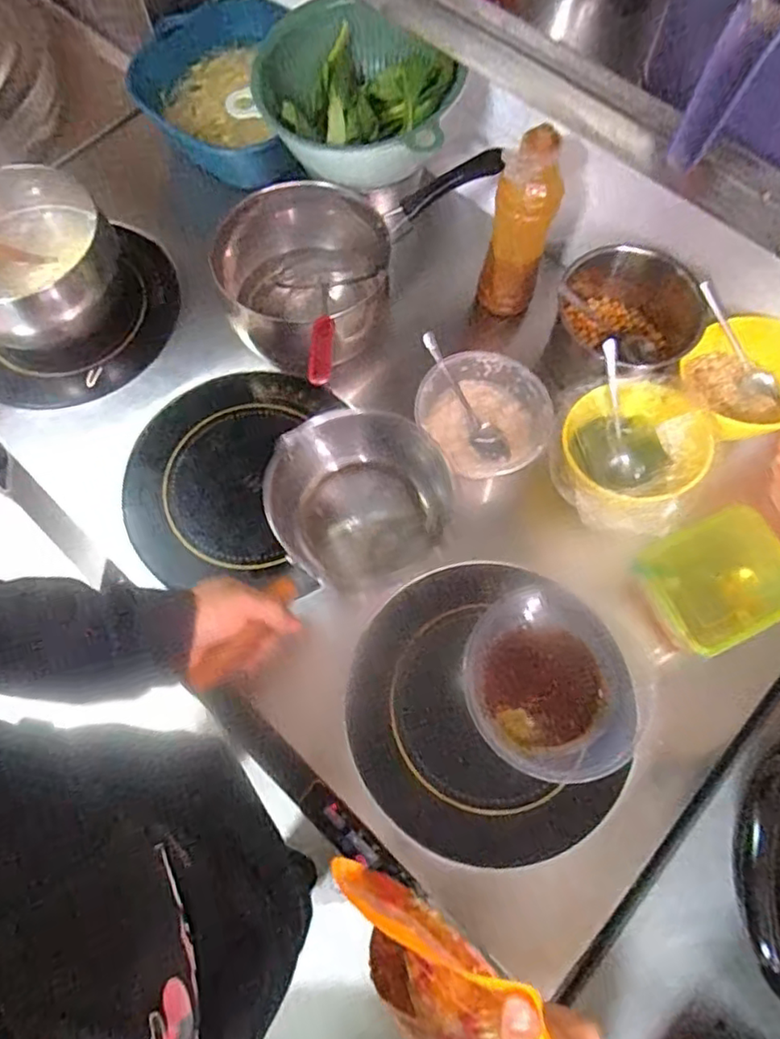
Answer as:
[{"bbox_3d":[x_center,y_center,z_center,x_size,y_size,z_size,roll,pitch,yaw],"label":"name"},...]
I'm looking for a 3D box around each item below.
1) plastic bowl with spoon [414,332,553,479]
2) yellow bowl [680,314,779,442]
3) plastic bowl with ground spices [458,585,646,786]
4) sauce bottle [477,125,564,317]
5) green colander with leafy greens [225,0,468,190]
[{"bbox_3d":[0.102,-0.114,0.691,0.142,0.063,0.142,3,70,1],"label":"plastic bowl with spoon"},{"bbox_3d":[0.382,-0.148,0.658,0.132,0.067,0.129,41,75,13],"label":"yellow bowl"},{"bbox_3d":[0.154,0.161,0.620,0.148,0.060,0.179,-17,71,-6],"label":"plastic bowl with ground spices"},{"bbox_3d":[0.139,-0.310,0.675,0.064,0.219,0.055,33,74,11],"label":"sauce bottle"},{"bbox_3d":[-0.038,-0.480,0.697,0.239,0.094,0.191,14,71,5],"label":"green colander with leafy greens"}]

